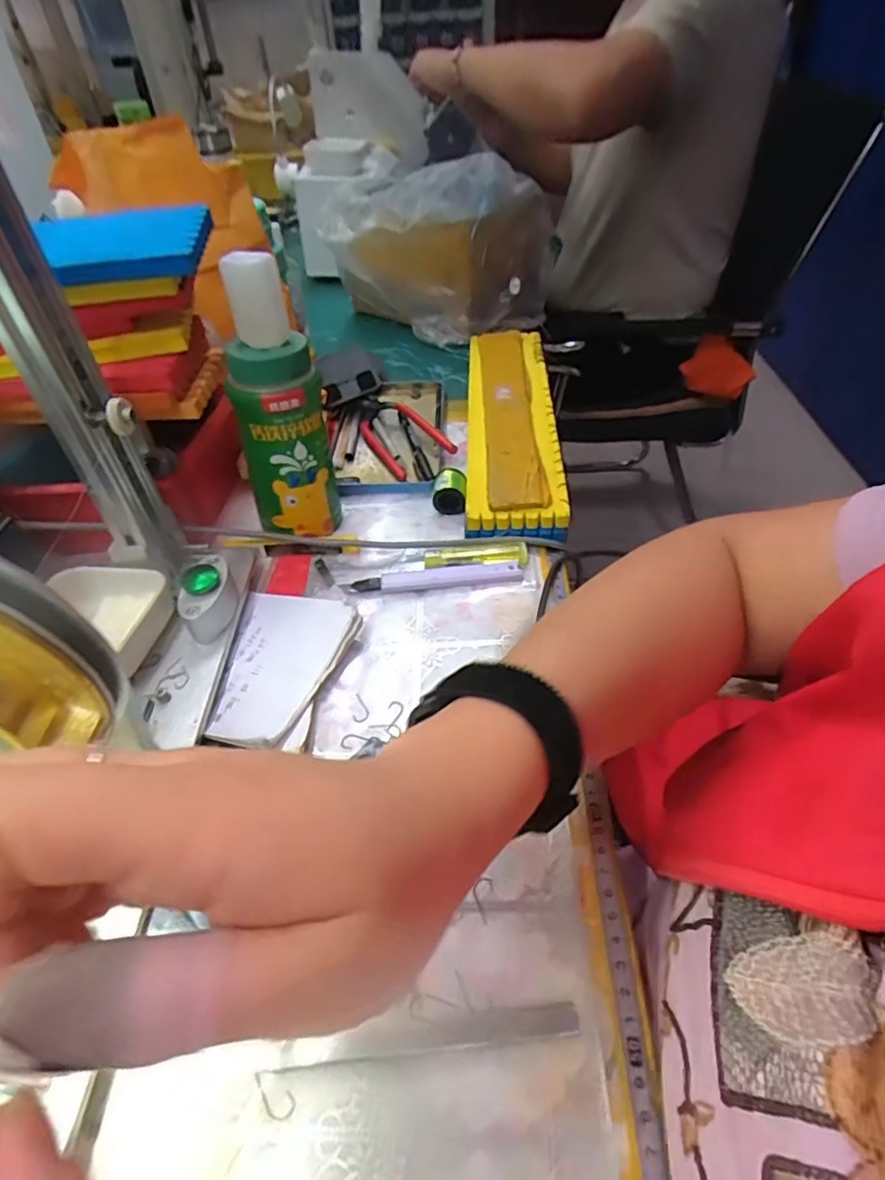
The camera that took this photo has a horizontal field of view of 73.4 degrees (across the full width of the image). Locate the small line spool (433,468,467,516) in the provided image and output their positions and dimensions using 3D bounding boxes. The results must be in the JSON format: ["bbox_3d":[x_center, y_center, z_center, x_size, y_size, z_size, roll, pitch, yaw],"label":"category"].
[{"bbox_3d":[0.006,-0.082,0.495,0.026,0.028,0.031,0,46,3],"label":"small line spool"}]

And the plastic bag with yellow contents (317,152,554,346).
[{"bbox_3d":[-0.005,-0.407,0.710,0.259,0.189,0.138,4,46,7],"label":"plastic bag with yellow contents"}]

